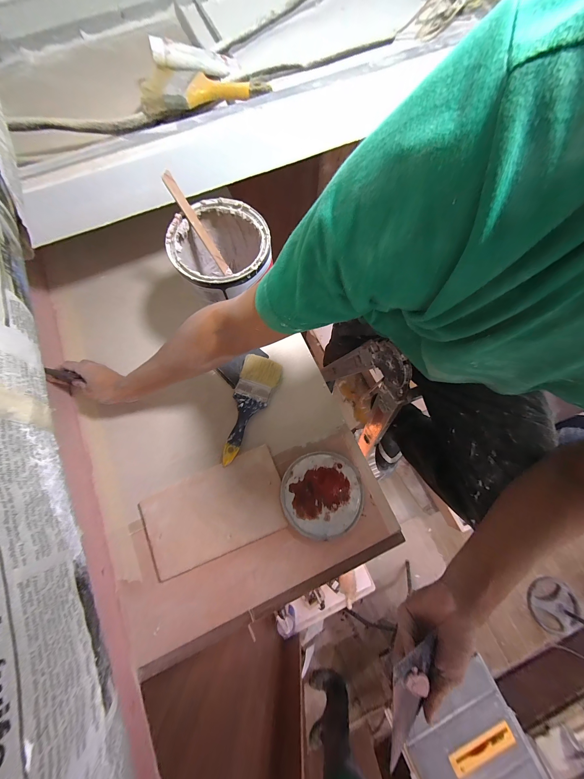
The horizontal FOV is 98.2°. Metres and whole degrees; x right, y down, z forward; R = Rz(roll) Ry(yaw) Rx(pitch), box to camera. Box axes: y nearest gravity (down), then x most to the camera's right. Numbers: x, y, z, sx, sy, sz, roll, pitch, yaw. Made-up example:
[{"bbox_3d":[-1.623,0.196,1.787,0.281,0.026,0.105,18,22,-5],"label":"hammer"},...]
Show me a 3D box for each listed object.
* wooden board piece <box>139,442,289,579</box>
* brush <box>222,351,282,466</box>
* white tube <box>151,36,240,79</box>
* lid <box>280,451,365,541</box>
[{"bbox_3d":[-0.141,0.226,0.473,0.256,0.016,0.149,-24,76,-6],"label":"wooden board piece"},{"bbox_3d":[-0.090,0.038,0.520,0.080,0.036,0.228,19,76,5],"label":"brush"},{"bbox_3d":[-0.170,-0.595,0.459,0.152,0.033,0.031,-20,75,-23],"label":"white tube"},{"bbox_3d":[0.057,0.193,0.472,0.151,0.028,0.143,0,75,0],"label":"lid"}]

